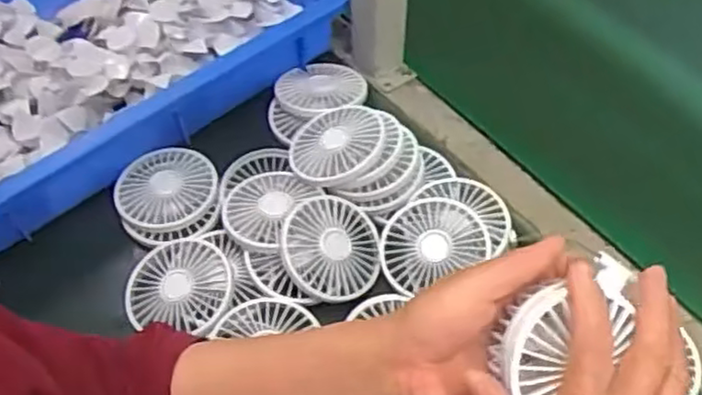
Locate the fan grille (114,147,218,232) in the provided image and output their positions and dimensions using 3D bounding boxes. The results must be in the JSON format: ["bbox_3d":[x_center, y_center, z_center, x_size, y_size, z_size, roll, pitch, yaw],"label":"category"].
[{"bbox_3d":[-0.164,-0.007,0.614,0.087,0.007,0.080,-19,58,-13],"label":"fan grille"}]

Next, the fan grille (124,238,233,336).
[{"bbox_3d":[-0.141,0.071,0.566,0.085,0.016,0.081,-1,55,-1],"label":"fan grille"}]

